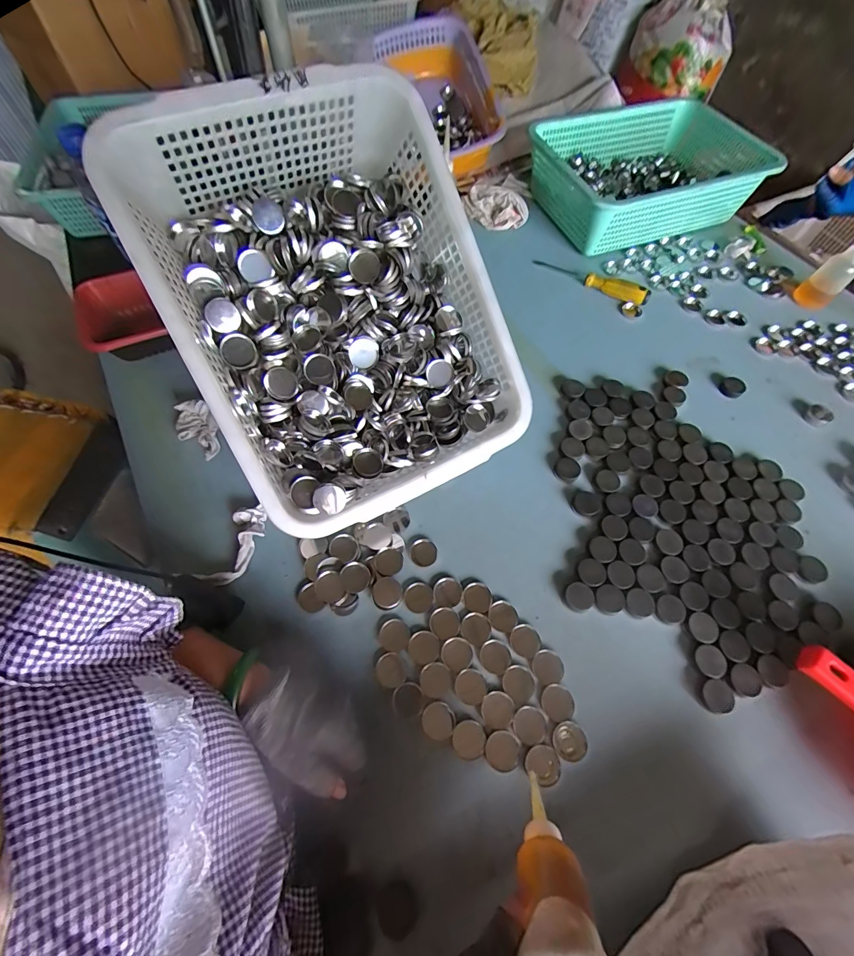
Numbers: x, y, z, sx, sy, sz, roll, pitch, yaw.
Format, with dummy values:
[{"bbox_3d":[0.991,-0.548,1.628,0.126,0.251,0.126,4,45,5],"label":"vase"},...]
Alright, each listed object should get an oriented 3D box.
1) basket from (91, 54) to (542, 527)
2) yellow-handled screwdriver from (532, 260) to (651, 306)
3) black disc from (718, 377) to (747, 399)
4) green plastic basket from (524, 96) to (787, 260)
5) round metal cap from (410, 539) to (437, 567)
[{"bbox_3d":[-0.096,-0.183,0.467,0.332,0.114,0.431,-27,98,-14],"label":"basket"},{"bbox_3d":[0.295,-0.362,0.736,0.211,0.027,0.035,32,66,14],"label":"yellow-handled screwdriver"},{"bbox_3d":[0.476,-0.142,0.636,0.034,0.014,0.034,1,63,-1],"label":"black disc"},{"bbox_3d":[0.407,-0.584,0.805,0.368,0.117,0.280,-15,64,-9],"label":"green plastic basket"},{"bbox_3d":[-0.004,0.092,0.504,0.033,0.010,0.032,1,63,-1],"label":"round metal cap"}]

